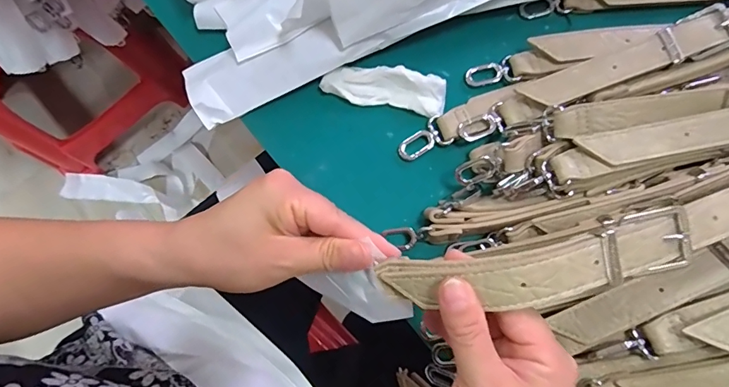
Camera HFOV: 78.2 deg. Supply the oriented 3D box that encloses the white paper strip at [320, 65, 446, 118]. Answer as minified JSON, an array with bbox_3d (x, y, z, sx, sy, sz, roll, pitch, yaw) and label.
[{"bbox_3d":[0.016,-0.084,0.354,0.095,0.010,0.032,11,80,3],"label":"white paper strip"}]

